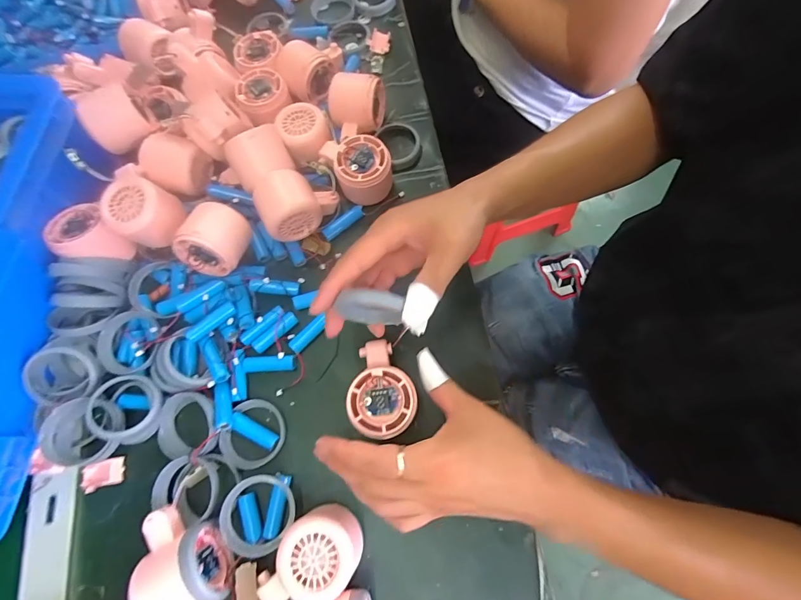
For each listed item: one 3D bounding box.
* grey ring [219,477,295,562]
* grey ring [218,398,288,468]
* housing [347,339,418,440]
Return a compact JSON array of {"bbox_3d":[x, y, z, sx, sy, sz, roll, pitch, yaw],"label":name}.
[{"bbox_3d":[-0.120,0.181,0.324,0.056,0.015,0.060,-1,72,3],"label":"grey ring"},{"bbox_3d":[-0.138,0.126,0.360,0.056,0.009,0.059,-1,72,3],"label":"grey ring"},{"bbox_3d":[-0.017,0.075,0.333,0.055,0.023,0.083,-6,71,2],"label":"housing"}]

